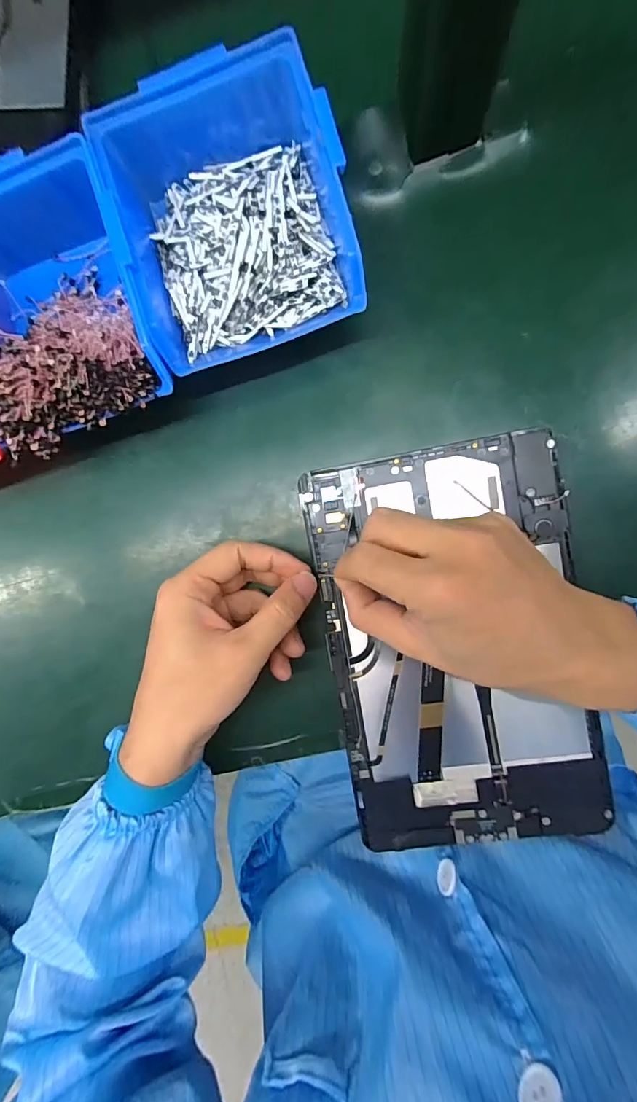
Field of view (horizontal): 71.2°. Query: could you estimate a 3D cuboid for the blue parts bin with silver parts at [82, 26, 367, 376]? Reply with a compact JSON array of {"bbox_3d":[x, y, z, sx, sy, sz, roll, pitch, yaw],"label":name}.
[{"bbox_3d":[-0.049,-0.196,0.263,0.125,0.069,0.148,-16,91,7],"label":"blue parts bin with silver parts"}]

